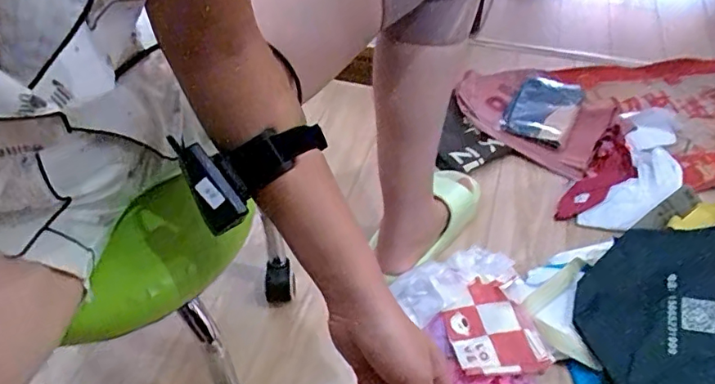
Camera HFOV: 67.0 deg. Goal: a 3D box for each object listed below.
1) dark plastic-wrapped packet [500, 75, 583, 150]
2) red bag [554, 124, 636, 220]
[{"bbox_3d":[0.371,-0.171,1.078,0.127,0.041,0.183,23,50,22],"label":"dark plastic-wrapped packet"},{"bbox_3d":[0.439,-0.025,0.972,0.084,0.033,0.234,32,73,29],"label":"red bag"}]

